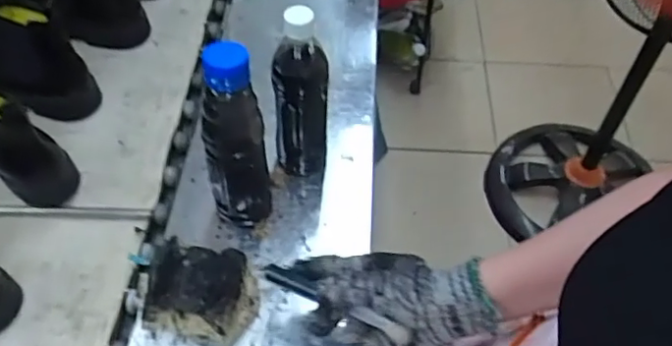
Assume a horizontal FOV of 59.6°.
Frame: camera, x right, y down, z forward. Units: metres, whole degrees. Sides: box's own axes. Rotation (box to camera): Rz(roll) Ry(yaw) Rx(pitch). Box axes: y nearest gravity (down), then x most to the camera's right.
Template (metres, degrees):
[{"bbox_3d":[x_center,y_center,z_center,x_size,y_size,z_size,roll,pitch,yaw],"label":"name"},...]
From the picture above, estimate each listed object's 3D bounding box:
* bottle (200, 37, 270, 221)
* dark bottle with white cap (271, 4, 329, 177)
[{"bbox_3d":[-0.100,-0.025,0.585,0.061,0.225,0.050,-9,53,-9],"label":"bottle"},{"bbox_3d":[-0.039,-0.089,0.643,0.058,0.205,0.074,-1,52,-3],"label":"dark bottle with white cap"}]

